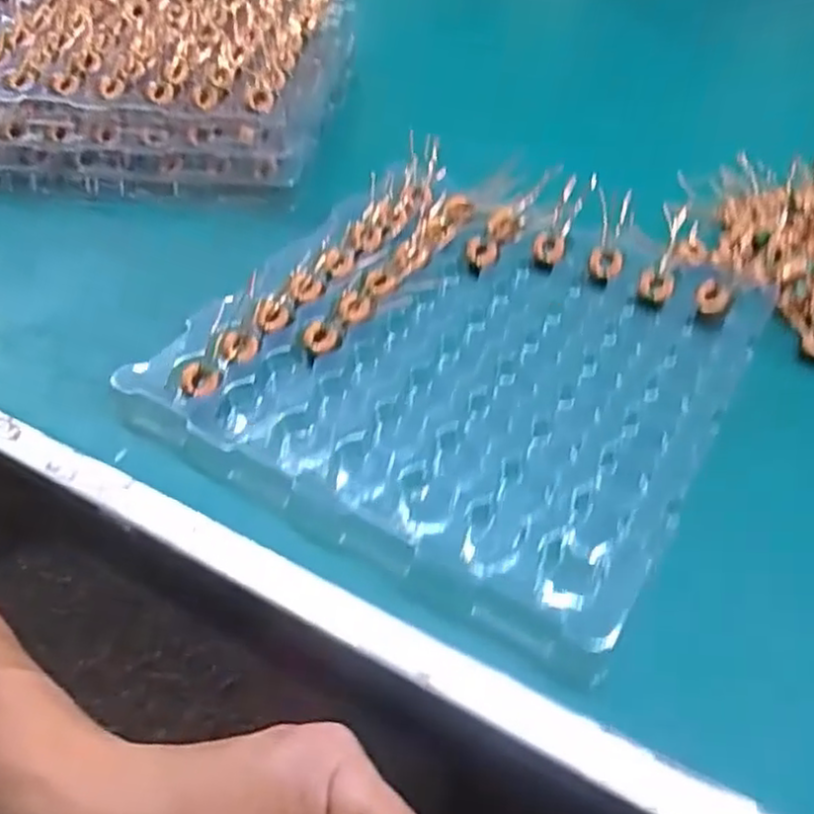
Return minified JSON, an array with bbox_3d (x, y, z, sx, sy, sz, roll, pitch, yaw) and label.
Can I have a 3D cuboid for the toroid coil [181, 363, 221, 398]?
[{"bbox_3d":[-0.113,-0.015,0.393,0.022,0.007,0.020,0,49,0],"label":"toroid coil"}]

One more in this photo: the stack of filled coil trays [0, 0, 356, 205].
[{"bbox_3d":[-0.206,-0.301,0.614,0.291,0.086,0.301,6,49,4],"label":"stack of filled coil trays"}]

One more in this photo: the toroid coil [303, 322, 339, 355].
[{"bbox_3d":[-0.050,-0.041,0.420,0.020,0.007,0.019,1,75,-3],"label":"toroid coil"}]

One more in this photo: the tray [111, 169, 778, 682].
[{"bbox_3d":[0.032,-0.035,0.411,0.277,0.017,0.273,26,54,21],"label":"tray"}]

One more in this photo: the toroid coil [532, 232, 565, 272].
[{"bbox_3d":[0.094,-0.103,0.478,0.021,0.005,0.026,10,89,-6],"label":"toroid coil"}]

